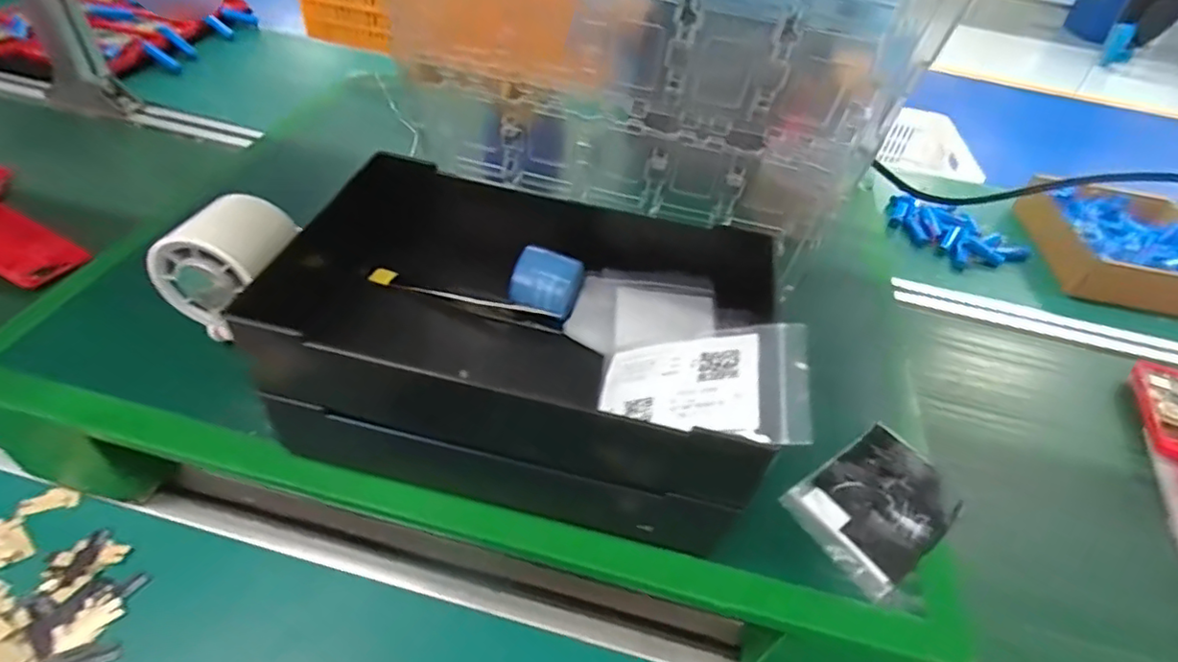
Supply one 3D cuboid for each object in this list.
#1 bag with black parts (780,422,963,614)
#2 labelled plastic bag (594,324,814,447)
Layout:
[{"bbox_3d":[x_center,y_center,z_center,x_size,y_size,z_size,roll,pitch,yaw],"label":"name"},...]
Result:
[{"bbox_3d":[0.181,0.107,0.368,0.105,0.012,0.081,-25,54,-30],"label":"bag with black parts"},{"bbox_3d":[0.053,0.027,0.296,0.100,0.007,0.067,-7,44,23],"label":"labelled plastic bag"}]

